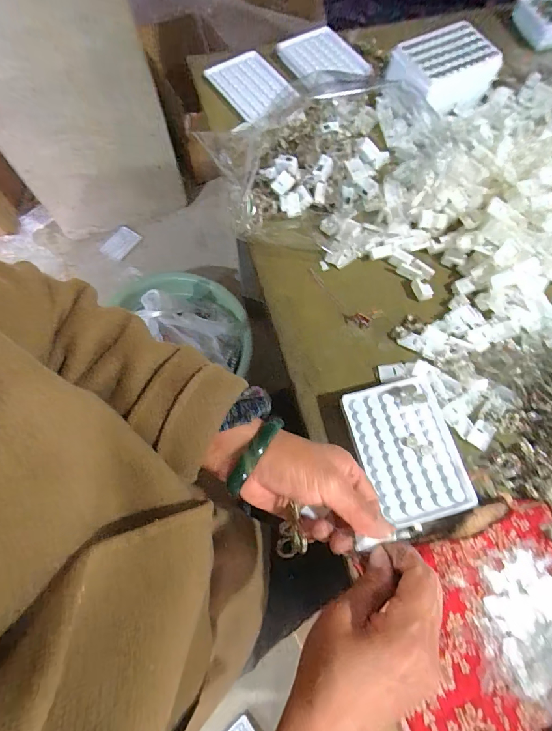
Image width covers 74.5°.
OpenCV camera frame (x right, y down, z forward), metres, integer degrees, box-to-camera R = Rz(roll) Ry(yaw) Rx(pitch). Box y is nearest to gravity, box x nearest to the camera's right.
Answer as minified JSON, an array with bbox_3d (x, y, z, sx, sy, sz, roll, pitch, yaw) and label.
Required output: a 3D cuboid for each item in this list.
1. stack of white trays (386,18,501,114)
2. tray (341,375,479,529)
[{"bbox_3d":[0.232,-0.411,0.512,0.146,0.048,0.097,-25,72,-9],"label":"stack of white trays"},{"bbox_3d":[0.130,0.081,0.356,0.097,0.009,0.131,-14,71,-5],"label":"tray"}]

